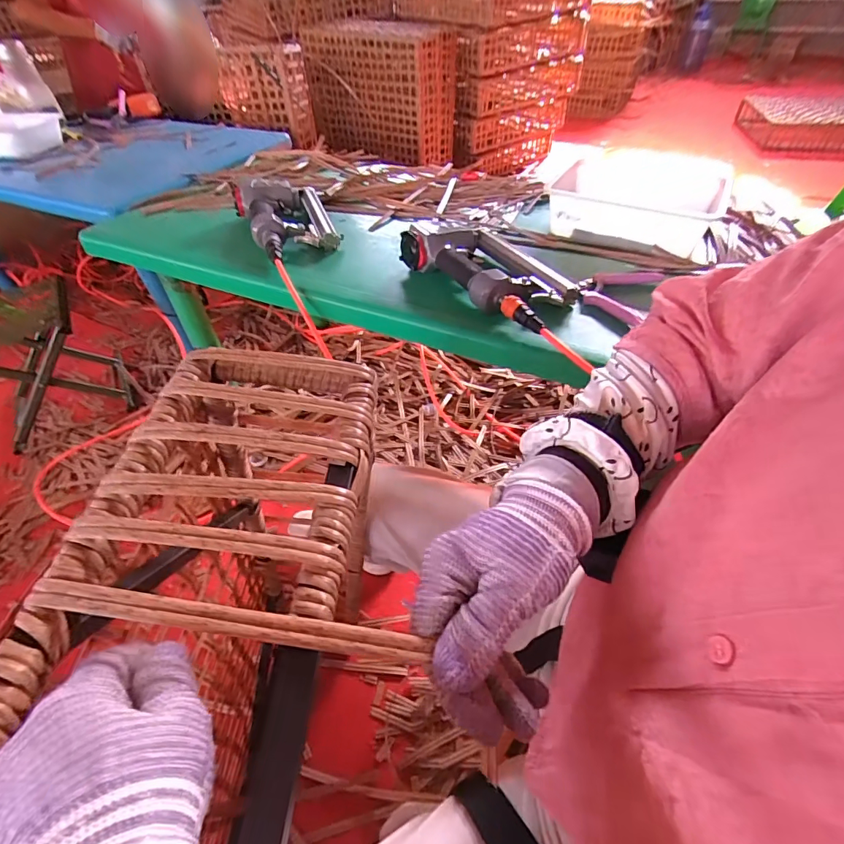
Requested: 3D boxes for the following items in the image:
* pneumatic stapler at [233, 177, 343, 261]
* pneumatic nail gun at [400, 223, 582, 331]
[{"bbox_3d":[-0.236,-0.374,0.793,0.158,0.061,0.260,-23,50,-18],"label":"pneumatic stapler"},{"bbox_3d":[0.118,-0.235,0.646,0.171,0.060,0.265,-33,54,-25],"label":"pneumatic nail gun"}]

